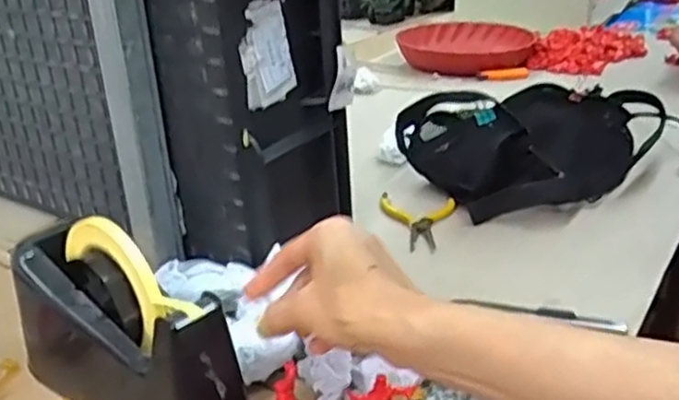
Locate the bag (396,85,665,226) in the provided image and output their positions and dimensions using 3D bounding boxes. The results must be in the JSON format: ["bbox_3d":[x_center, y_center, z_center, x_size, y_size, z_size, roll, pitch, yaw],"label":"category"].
[{"bbox_3d":[0.228,-0.072,0.808,0.286,0.107,0.179,-16,28,-27],"label":"bag"}]

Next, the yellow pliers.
[{"bbox_3d":[0.074,0.021,0.721,0.077,0.012,0.106,4,26,13],"label":"yellow pliers"}]

